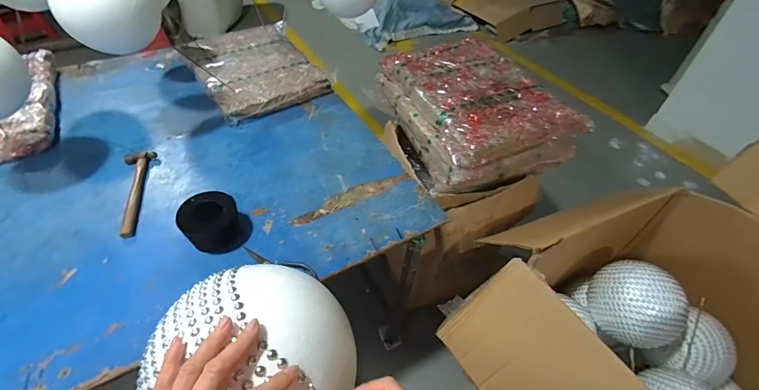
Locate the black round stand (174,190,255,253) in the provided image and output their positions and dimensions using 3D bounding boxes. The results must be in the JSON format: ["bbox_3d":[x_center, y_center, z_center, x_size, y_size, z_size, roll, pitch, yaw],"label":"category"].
[{"bbox_3d":[-0.346,0.055,0.776,0.125,0.082,0.115,2,46,-2],"label":"black round stand"}]

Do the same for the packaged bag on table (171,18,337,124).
[{"bbox_3d":[-0.428,-0.455,1.271,0.392,0.065,0.542,-26,53,-26],"label":"packaged bag on table"}]

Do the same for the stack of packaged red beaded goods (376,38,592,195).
[{"bbox_3d":[0.256,-0.252,1.083,0.372,0.161,0.499,-16,49,-18],"label":"stack of packaged red beaded goods"}]

